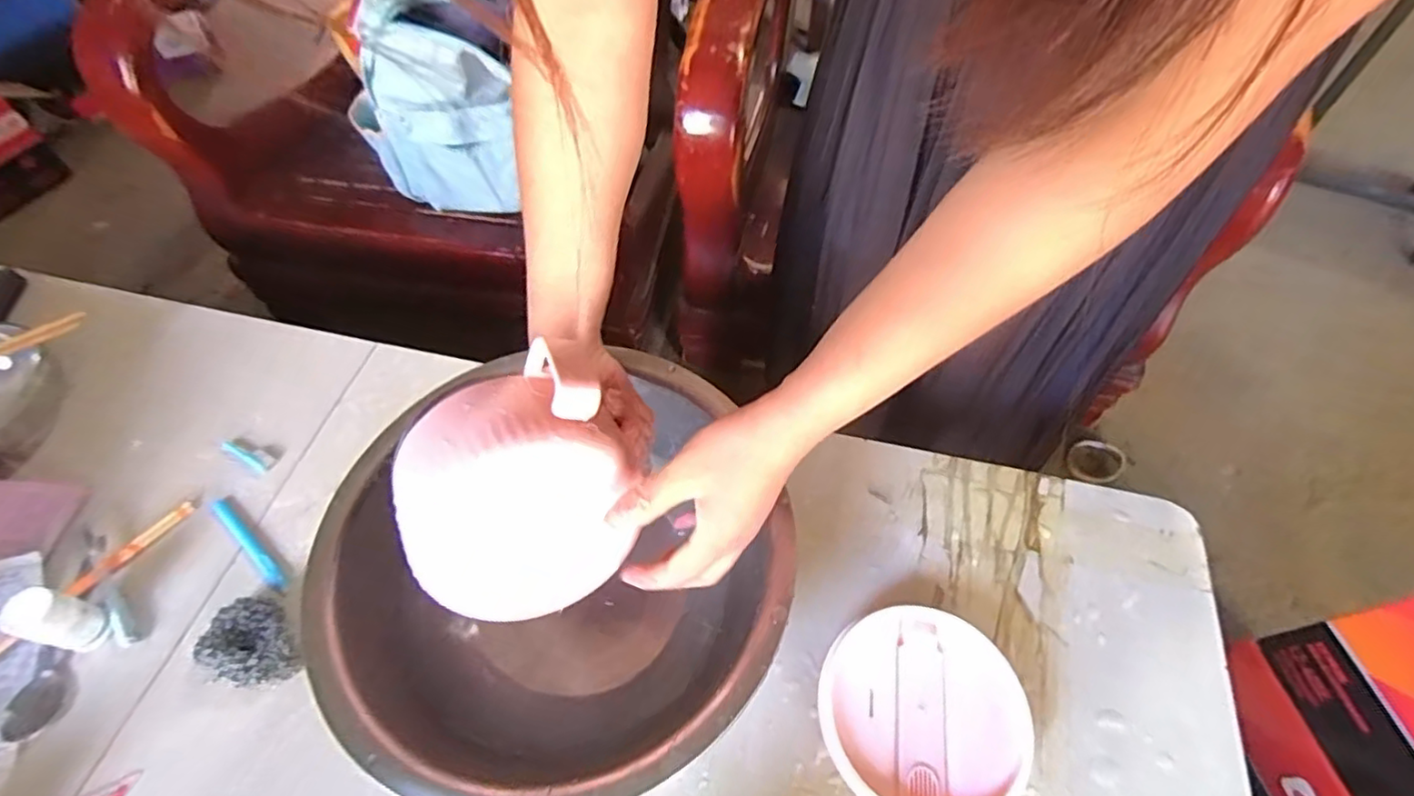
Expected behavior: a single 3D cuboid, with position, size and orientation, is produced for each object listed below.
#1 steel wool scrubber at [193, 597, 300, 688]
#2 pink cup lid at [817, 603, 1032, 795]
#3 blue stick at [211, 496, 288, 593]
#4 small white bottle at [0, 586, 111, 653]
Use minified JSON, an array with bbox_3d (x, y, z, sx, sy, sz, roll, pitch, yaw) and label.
[{"bbox_3d":[-0.347,0.187,0.484,0.069,0.031,0.060,6,57,5],"label":"steel wool scrubber"},{"bbox_3d":[0.155,0.223,0.455,0.144,0.026,0.139,-1,57,1],"label":"pink cup lid"},{"bbox_3d":[-0.393,0.123,0.541,0.116,0.007,0.016,37,65,22],"label":"blue stick"},{"bbox_3d":[-0.491,0.169,0.479,0.031,0.059,0.034,14,58,10],"label":"small white bottle"}]

